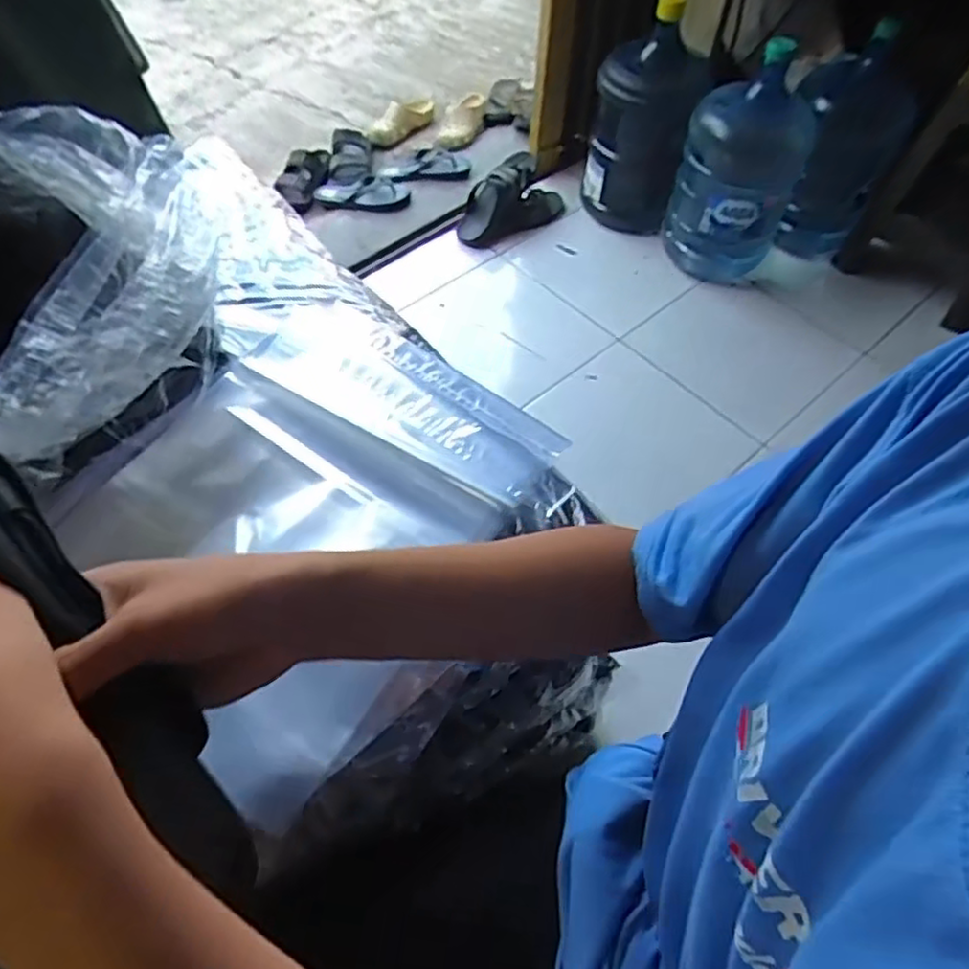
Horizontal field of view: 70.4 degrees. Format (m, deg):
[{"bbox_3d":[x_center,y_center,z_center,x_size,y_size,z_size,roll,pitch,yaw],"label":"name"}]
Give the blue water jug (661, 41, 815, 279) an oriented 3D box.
[{"bbox_3d":[0.563,-0.692,1.514,0.241,0.471,0.250,24,58,13],"label":"blue water jug"}]

